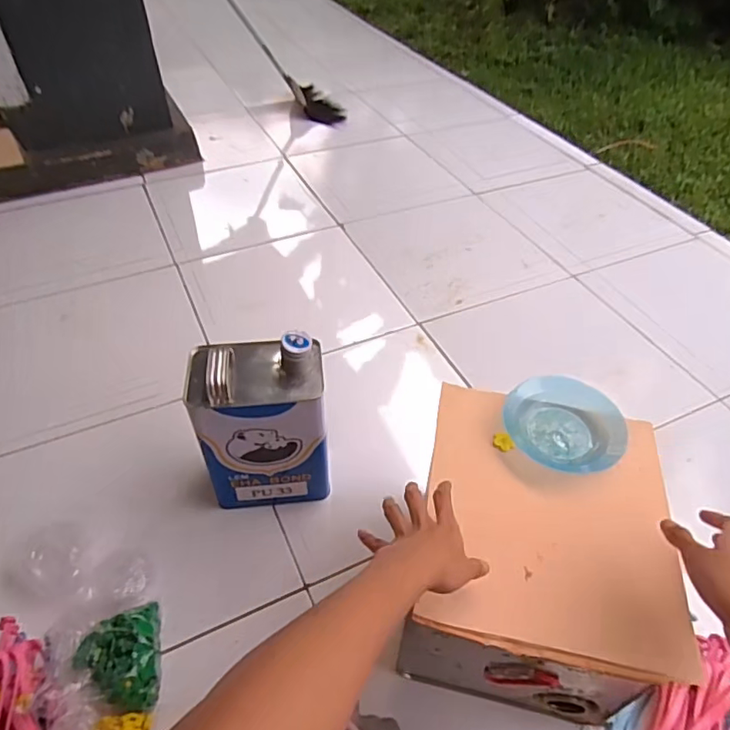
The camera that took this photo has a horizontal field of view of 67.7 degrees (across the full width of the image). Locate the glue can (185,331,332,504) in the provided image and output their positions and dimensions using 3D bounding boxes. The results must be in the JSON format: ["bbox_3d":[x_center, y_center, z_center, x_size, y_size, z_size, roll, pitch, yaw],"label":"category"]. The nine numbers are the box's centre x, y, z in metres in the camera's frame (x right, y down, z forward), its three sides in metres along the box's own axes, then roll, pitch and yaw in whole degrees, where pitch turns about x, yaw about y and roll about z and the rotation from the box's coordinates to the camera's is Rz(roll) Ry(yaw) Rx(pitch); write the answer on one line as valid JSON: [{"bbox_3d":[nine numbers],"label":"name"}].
[{"bbox_3d":[-0.137,0.080,0.749,0.162,0.244,0.112,0,48,-1],"label":"glue can"}]

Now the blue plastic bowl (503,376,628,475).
[{"bbox_3d":[0.219,0.068,0.601,0.128,0.034,0.115,10,47,7],"label":"blue plastic bowl"}]

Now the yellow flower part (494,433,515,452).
[{"bbox_3d":[0.155,0.086,0.605,0.024,0.010,0.017,23,51,19],"label":"yellow flower part"}]

